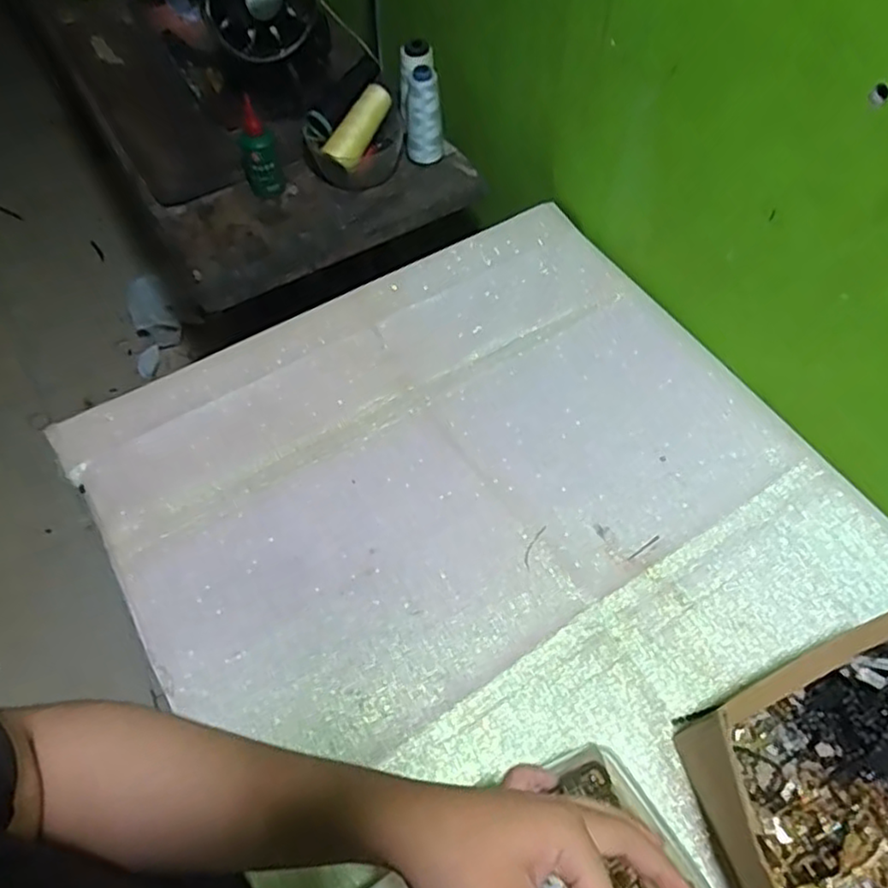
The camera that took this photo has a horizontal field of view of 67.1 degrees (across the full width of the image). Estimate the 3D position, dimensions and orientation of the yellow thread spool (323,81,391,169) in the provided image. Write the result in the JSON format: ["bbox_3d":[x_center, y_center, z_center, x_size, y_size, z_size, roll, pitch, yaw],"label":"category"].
[{"bbox_3d":[-0.100,-0.385,0.810,0.033,0.042,0.104,38,92,20],"label":"yellow thread spool"}]

